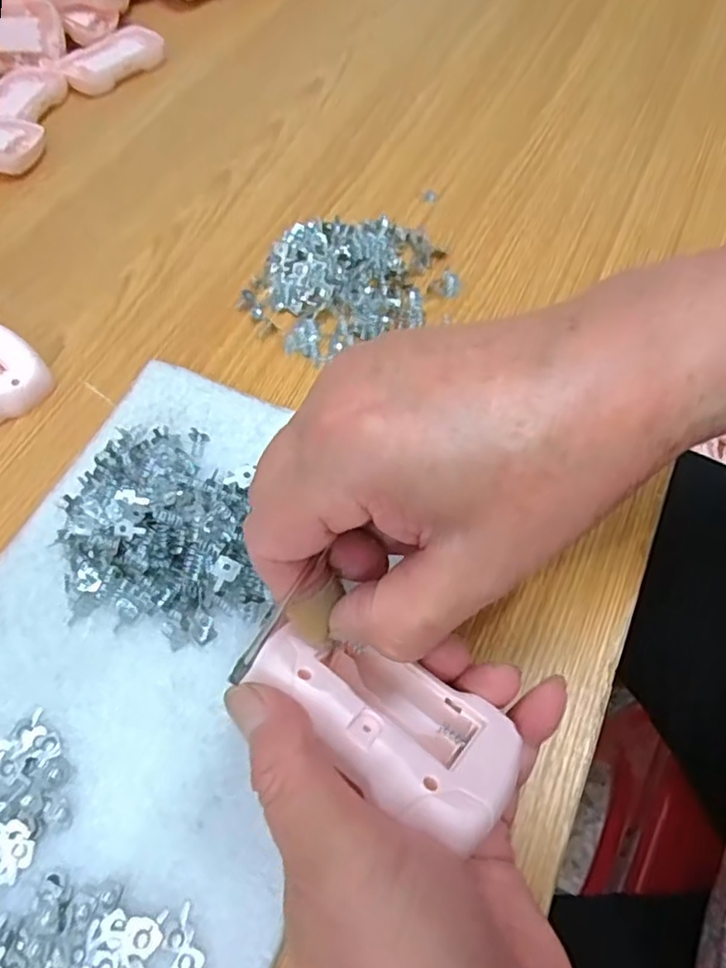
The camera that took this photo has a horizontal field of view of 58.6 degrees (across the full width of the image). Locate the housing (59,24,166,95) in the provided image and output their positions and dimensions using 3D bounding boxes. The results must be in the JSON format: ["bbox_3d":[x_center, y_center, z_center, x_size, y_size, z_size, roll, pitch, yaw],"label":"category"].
[{"bbox_3d":[-0.217,-0.372,0.565,0.091,0.019,0.042,-34,61,-16],"label":"housing"}]

